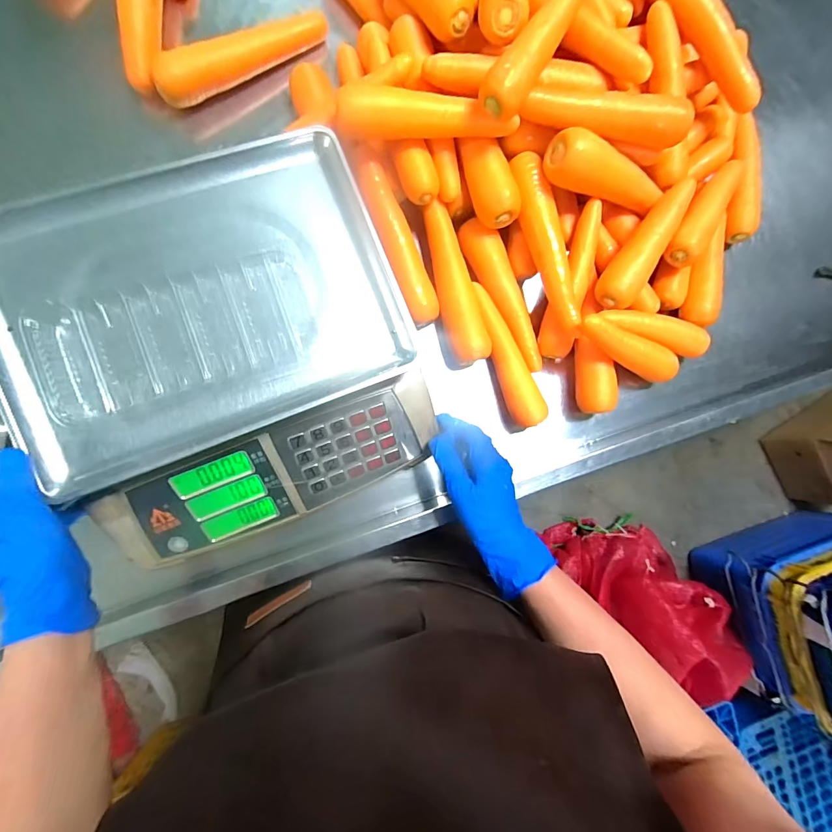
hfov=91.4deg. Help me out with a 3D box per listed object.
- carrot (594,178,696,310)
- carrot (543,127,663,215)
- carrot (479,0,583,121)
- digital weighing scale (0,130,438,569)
[{"bbox_3d":[0.284,-0.211,0.504,0.049,0.044,0.193,36,83,-6],"label":"carrot"},{"bbox_3d":[0.227,-0.278,0.471,0.174,0.041,0.046,4,86,-28],"label":"carrot"},{"bbox_3d":[0.127,-0.386,0.408,0.042,0.035,0.196,32,83,-6],"label":"carrot"},{"bbox_3d":[-0.178,-0.060,0.394,0.331,0.082,0.342,-22,91,-9],"label":"digital weighing scale"}]

